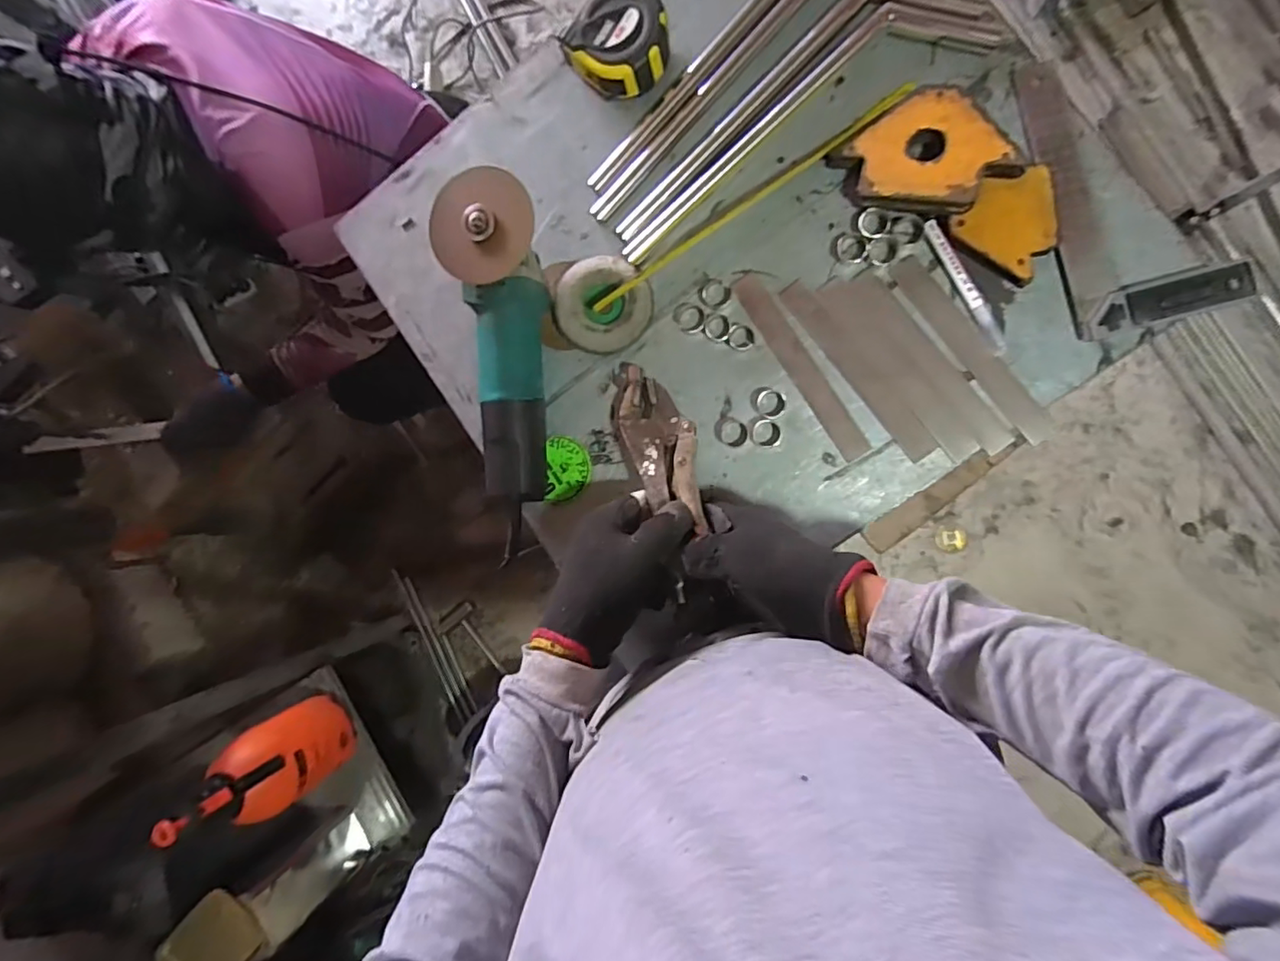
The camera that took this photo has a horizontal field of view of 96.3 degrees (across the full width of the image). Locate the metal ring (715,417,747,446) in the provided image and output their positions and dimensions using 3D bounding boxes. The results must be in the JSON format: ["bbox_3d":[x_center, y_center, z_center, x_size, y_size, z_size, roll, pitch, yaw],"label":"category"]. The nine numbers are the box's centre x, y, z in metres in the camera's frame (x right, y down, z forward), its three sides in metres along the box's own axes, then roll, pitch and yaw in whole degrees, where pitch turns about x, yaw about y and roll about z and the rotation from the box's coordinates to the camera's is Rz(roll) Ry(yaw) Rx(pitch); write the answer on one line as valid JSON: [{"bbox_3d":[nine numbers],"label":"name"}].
[{"bbox_3d":[0.084,-0.045,0.526,0.030,0.006,0.025,32,95,7],"label":"metal ring"}]

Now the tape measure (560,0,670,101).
[{"bbox_3d":[-0.017,-0.391,0.513,0.084,0.049,0.081,44,96,6],"label":"tape measure"}]

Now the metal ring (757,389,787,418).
[{"bbox_3d":[0.119,-0.070,0.516,0.024,0.012,0.025,0,90,9],"label":"metal ring"}]

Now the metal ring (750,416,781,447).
[{"bbox_3d":[0.113,-0.044,0.517,0.028,0.009,0.026,0,90,9],"label":"metal ring"}]

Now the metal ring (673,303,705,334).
[{"bbox_3d":[0.044,-0.149,0.521,0.024,0.009,0.030,-38,85,7],"label":"metal ring"}]

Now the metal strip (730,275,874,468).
[{"bbox_3d":[0.144,-0.103,0.516,0.026,0.006,0.189,-33,88,15],"label":"metal strip"}]

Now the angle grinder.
[{"bbox_3d":[-0.130,-0.100,0.509,0.080,0.084,0.299,3,91,9],"label":"angle grinder"}]

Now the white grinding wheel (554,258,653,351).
[{"bbox_3d":[-0.033,-0.163,0.531,0.084,0.022,0.086,0,90,9],"label":"white grinding wheel"}]

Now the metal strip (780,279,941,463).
[{"bbox_3d":[0.194,-0.099,0.510,0.028,0.008,0.190,-37,85,7],"label":"metal strip"}]

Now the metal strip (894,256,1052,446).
[{"bbox_3d":[0.288,-0.114,0.493,0.027,0.006,0.187,-38,84,15],"label":"metal strip"}]

